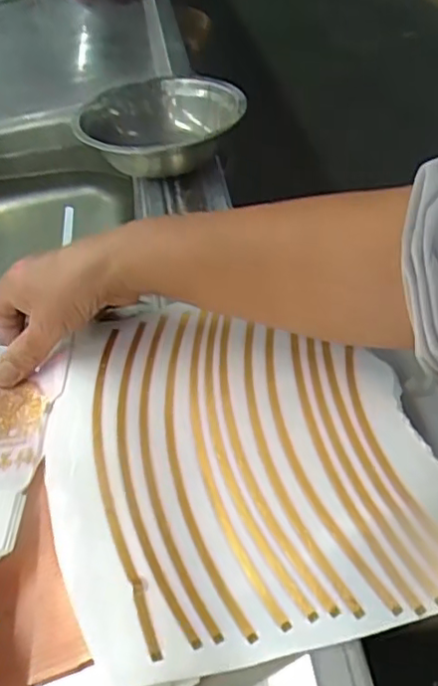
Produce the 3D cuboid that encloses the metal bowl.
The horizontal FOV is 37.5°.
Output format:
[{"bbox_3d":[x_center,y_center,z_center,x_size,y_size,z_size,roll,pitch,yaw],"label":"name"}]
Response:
[{"bbox_3d":[-0.057,-0.217,0.664,0.154,0.060,0.166,-4,43,4],"label":"metal bowl"}]

